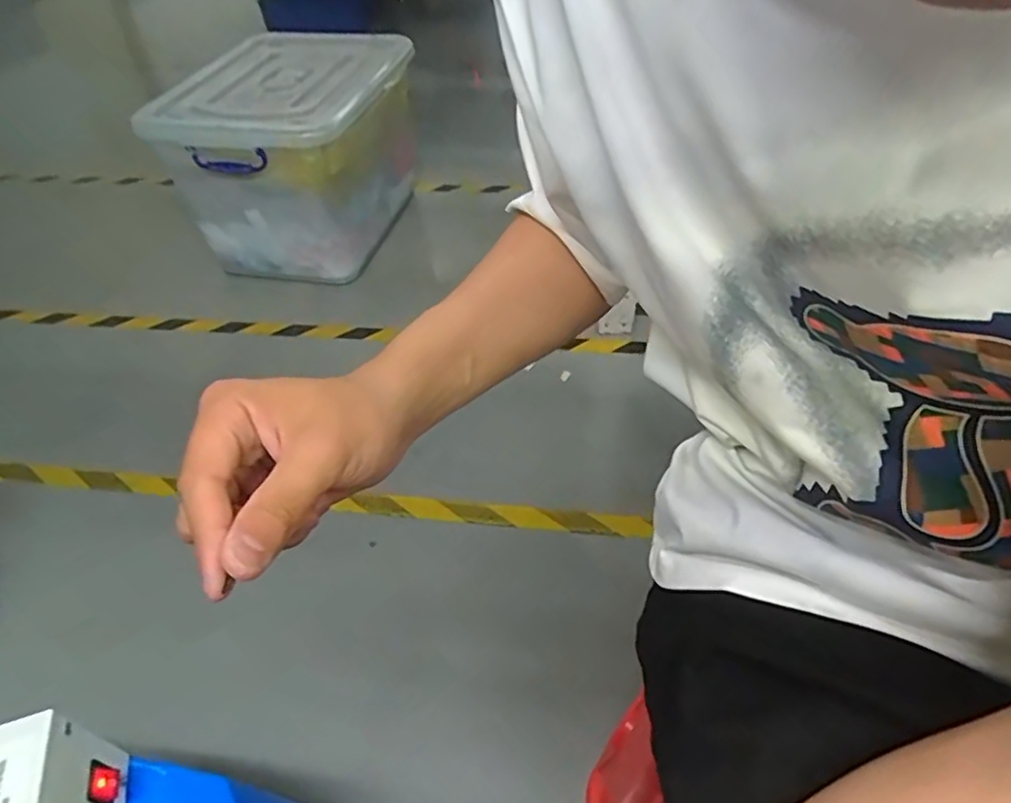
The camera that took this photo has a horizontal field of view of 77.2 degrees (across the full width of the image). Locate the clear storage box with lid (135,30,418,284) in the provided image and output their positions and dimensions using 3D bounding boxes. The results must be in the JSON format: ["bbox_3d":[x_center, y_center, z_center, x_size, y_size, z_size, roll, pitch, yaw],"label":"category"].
[{"bbox_3d":[-0.547,-0.611,1.633,0.461,0.413,0.619,7,47,11],"label":"clear storage box with lid"}]

